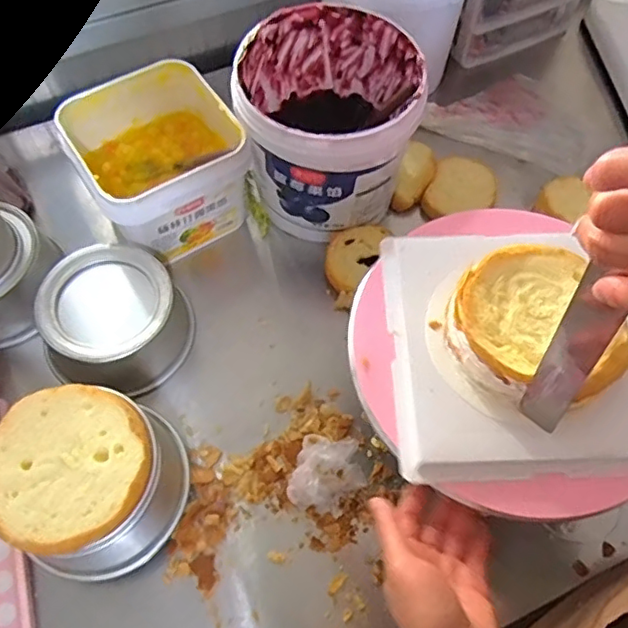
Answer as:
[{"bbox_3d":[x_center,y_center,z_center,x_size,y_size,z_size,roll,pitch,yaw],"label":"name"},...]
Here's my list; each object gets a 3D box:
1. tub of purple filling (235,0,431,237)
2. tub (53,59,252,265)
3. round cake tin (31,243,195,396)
[{"bbox_3d":[0.015,-0.211,0.677,0.186,0.174,0.195,0,62,0],"label":"tub of purple filling"},{"bbox_3d":[-0.176,-0.173,0.686,0.173,0.124,0.171,-25,65,-13],"label":"tub"},{"bbox_3d":[-0.209,0.005,0.630,0.142,0.072,0.139,0,62,0],"label":"round cake tin"}]

